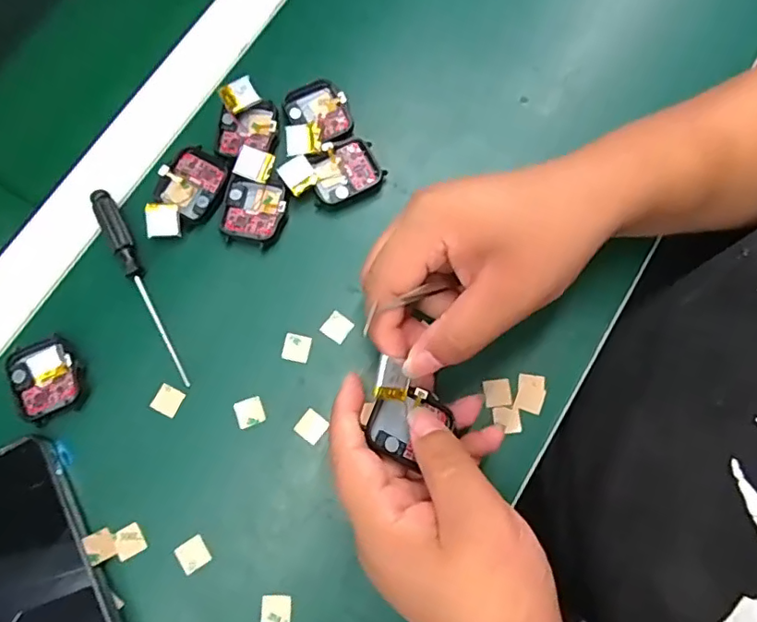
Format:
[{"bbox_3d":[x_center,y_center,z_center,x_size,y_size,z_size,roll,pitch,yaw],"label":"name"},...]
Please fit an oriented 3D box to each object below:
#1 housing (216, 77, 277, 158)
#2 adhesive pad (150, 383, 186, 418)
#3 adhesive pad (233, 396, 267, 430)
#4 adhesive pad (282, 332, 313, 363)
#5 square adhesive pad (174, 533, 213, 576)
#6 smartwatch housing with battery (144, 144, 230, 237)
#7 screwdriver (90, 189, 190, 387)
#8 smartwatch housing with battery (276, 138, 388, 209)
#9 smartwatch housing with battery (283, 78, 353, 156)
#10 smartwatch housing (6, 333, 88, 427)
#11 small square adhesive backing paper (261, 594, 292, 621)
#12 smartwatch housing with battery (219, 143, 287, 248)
[{"bbox_3d":[-0.084,-0.122,0.349,0.038,0.014,0.047,6,76,2],"label":"housing"},{"bbox_3d":[-0.123,0.052,0.320,0.016,0.004,0.016,26,77,7],"label":"adhesive pad"},{"bbox_3d":[-0.075,0.058,0.318,0.016,0.004,0.016,-22,77,-5],"label":"adhesive pad"},{"bbox_3d":[-0.049,0.022,0.328,0.016,0.004,0.016,12,76,4],"label":"adhesive pad"},{"bbox_3d":[-0.101,0.133,0.301,0.016,0.004,0.016,-32,78,-7],"label":"square adhesive pad"},{"bbox_3d":[-0.119,-0.071,0.342,0.039,0.014,0.062,20,77,5],"label":"smartwatch housing with battery"},{"bbox_3d":[-0.142,-0.016,0.331,0.013,0.014,0.129,-28,77,-6],"label":"screwdriver"},{"bbox_3d":[-0.028,-0.086,0.344,0.059,0.010,0.037,-27,77,-6],"label":"smartwatch housing with battery"},{"bbox_3d":[-0.039,-0.125,0.352,0.041,0.010,0.054,-8,76,-2],"label":"smartwatch housing with battery"},{"bbox_3d":[-0.190,0.039,0.317,0.037,0.009,0.046,-23,77,-5],"label":"smartwatch housing"},{"bbox_3d":[-0.055,0.161,0.294,0.016,0.004,0.016,2,76,1],"label":"small square adhesive backing paper"},{"bbox_3d":[-0.075,-0.070,0.343,0.038,0.018,0.056,13,76,4],"label":"smartwatch housing with battery"}]

